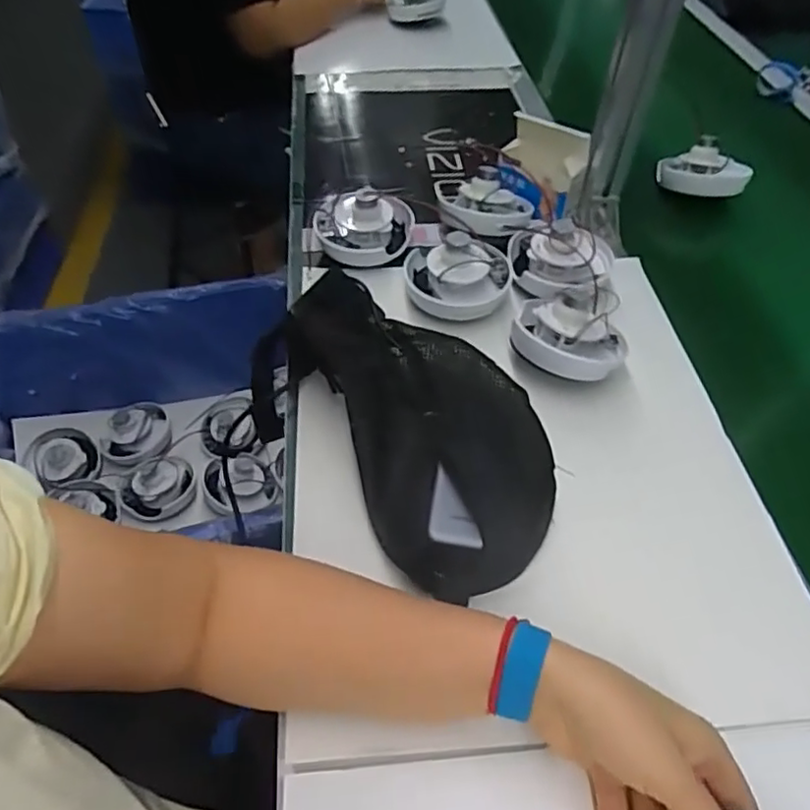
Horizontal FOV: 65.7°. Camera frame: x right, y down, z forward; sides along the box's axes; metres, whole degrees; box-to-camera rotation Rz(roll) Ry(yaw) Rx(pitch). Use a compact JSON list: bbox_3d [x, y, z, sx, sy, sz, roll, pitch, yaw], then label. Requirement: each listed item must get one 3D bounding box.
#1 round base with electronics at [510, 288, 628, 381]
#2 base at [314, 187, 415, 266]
[{"bbox_3d":[0.153,-0.072,0.573,0.105,0.050,0.085,16,51,12],"label":"round base with electronics"},{"bbox_3d":[-0.046,-0.204,0.688,0.108,0.061,0.088,2,49,0],"label":"base"}]

